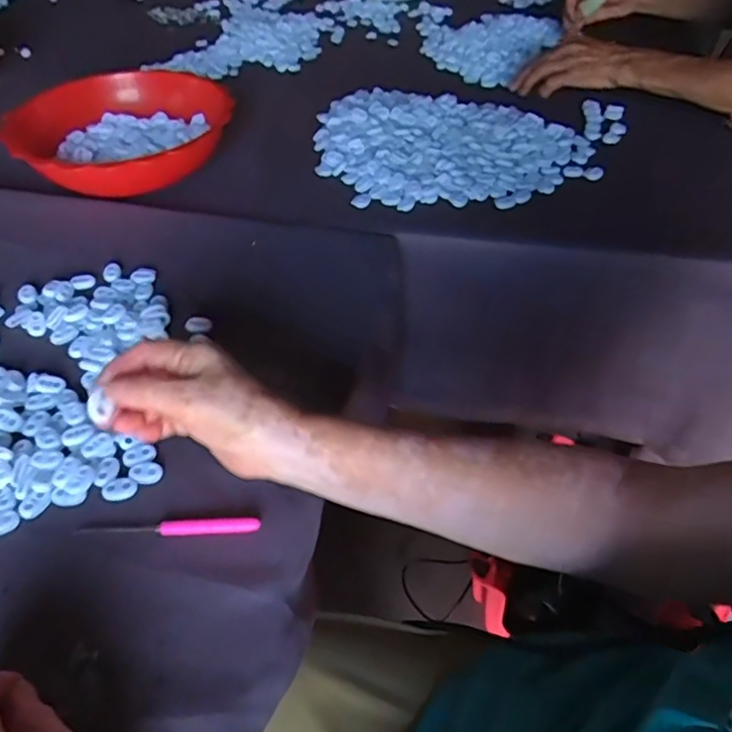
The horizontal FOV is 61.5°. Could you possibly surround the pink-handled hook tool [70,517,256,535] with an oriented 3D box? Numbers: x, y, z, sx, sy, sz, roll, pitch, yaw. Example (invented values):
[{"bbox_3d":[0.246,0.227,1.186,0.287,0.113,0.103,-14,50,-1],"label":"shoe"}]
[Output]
[{"bbox_3d":[-0.127,0.104,0.398,0.115,0.005,0.011,-1,45,-1],"label":"pink-handled hook tool"}]

